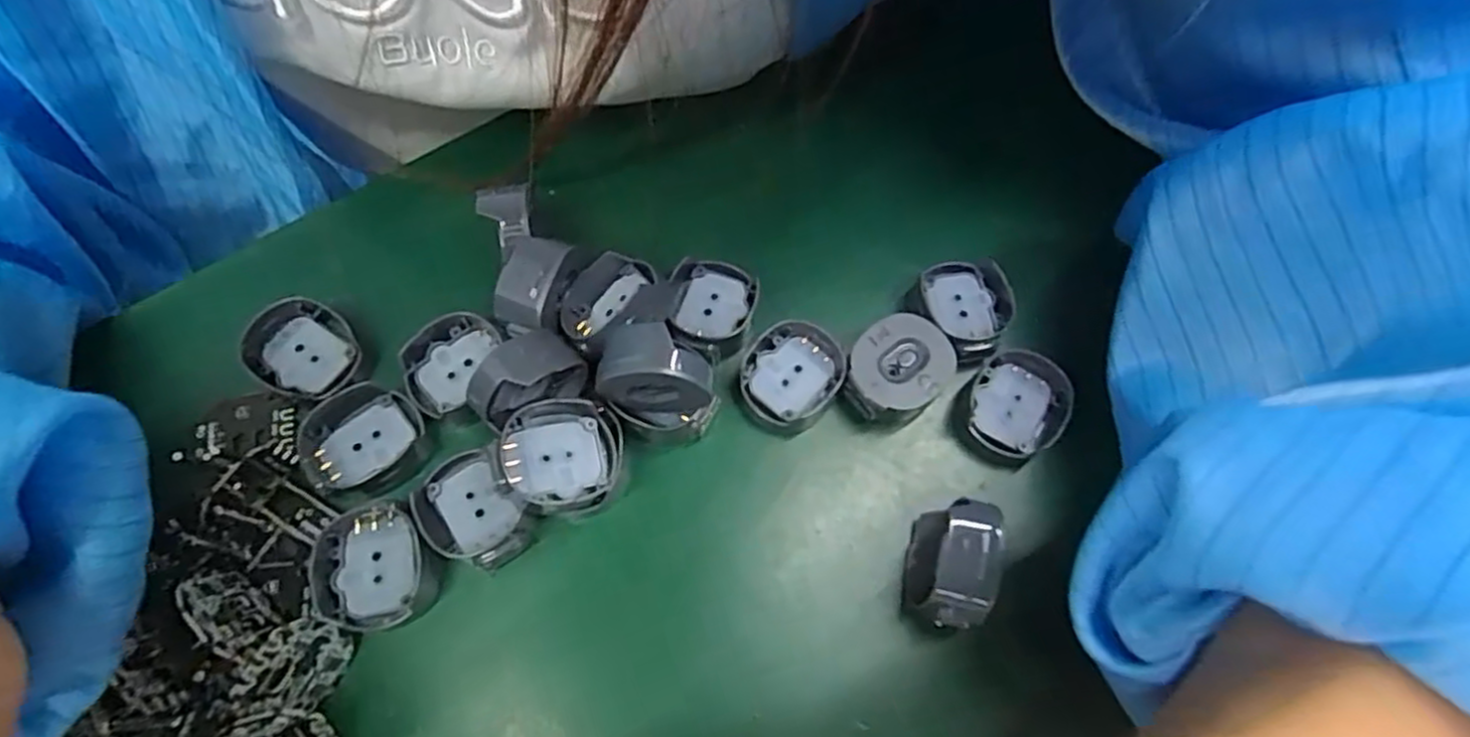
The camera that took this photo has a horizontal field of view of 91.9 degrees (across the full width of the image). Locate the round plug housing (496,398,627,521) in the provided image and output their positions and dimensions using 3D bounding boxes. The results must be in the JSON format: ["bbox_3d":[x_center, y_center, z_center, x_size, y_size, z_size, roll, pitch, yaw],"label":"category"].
[{"bbox_3d":[-0.041,0.022,0.174,0.027,0.015,0.028,1,68,-2],"label":"round plug housing"}]

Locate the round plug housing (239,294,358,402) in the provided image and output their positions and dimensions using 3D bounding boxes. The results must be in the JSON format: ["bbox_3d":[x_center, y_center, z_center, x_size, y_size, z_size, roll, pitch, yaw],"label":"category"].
[{"bbox_3d":[-0.113,-0.005,0.187,0.027,0.007,0.024,32,70,10],"label":"round plug housing"}]

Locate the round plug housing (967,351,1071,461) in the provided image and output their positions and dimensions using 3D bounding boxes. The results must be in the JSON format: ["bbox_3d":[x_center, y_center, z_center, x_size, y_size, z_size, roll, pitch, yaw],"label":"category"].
[{"bbox_3d":[0.074,0.010,0.188,0.027,0.010,0.026,1,68,-2],"label":"round plug housing"}]

